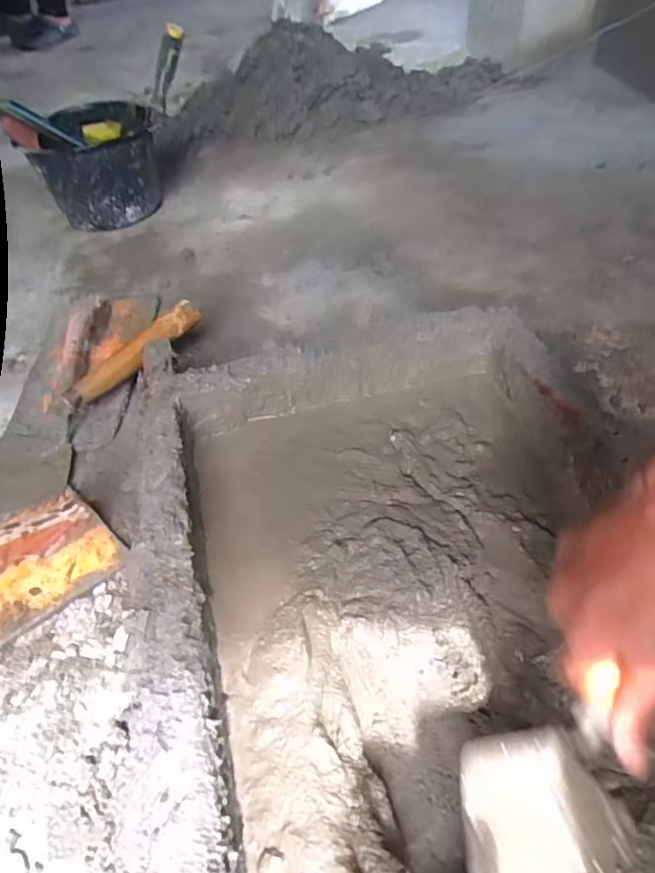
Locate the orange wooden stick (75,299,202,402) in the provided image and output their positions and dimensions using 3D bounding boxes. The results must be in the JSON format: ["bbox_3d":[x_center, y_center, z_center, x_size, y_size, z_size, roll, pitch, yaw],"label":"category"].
[{"bbox_3d":[-0.236,-0.112,0.747,0.031,0.036,0.191,24,52,28],"label":"orange wooden stick"}]

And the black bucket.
[{"bbox_3d":[-0.461,-0.556,1.223,0.213,0.189,0.213,-14,45,-6],"label":"black bucket"}]

